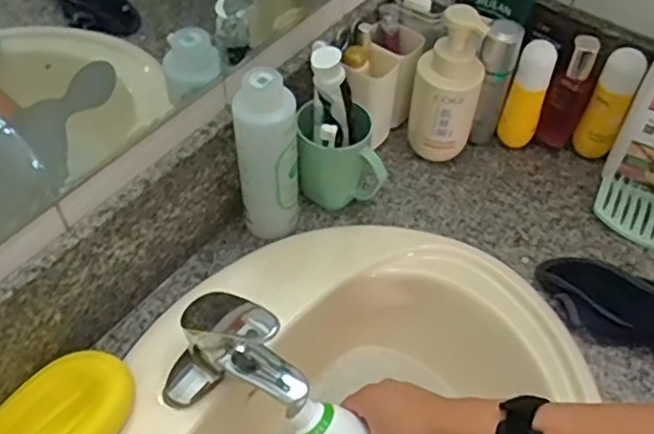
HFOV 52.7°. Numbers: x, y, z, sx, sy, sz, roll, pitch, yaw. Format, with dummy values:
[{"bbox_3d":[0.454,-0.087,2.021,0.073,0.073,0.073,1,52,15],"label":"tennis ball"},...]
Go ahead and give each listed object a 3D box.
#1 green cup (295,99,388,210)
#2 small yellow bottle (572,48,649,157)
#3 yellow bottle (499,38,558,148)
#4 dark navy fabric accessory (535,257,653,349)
[{"bbox_3d":[0.015,-0.061,0.746,0.100,0.110,0.071,4,52,1],"label":"green cup"},{"bbox_3d":[0.336,-0.128,0.799,0.046,0.153,0.037,21,54,13],"label":"small yellow bottle"},{"bbox_3d":[0.246,-0.143,0.814,0.046,0.152,0.035,21,54,13],"label":"yellow bottle"},{"bbox_3d":[0.303,0.092,0.678,0.172,0.050,0.071,29,57,19],"label":"dark navy fabric accessory"}]

